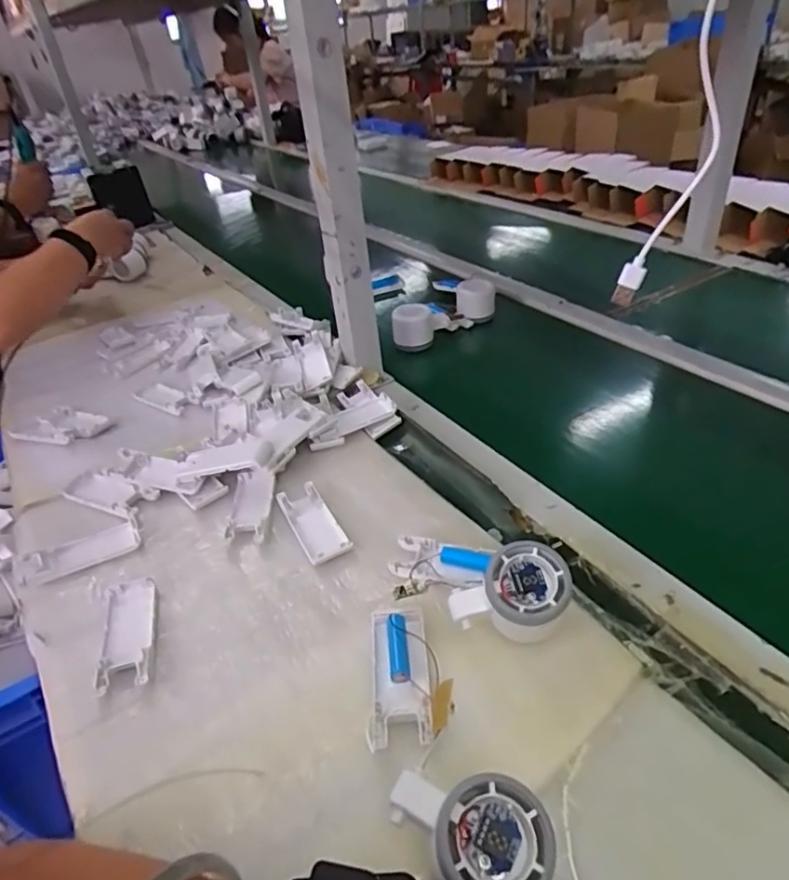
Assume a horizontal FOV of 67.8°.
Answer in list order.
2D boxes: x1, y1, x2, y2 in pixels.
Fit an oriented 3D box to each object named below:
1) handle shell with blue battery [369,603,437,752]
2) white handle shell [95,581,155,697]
[{"bbox_3d":[0.005,0.160,0.411,0.044,0.017,0.104,-4,33,3],"label":"handle shell with blue battery"},{"bbox_3d":[-0.213,0.154,0.469,0.037,0.015,0.100,-13,34,-11],"label":"white handle shell"}]

